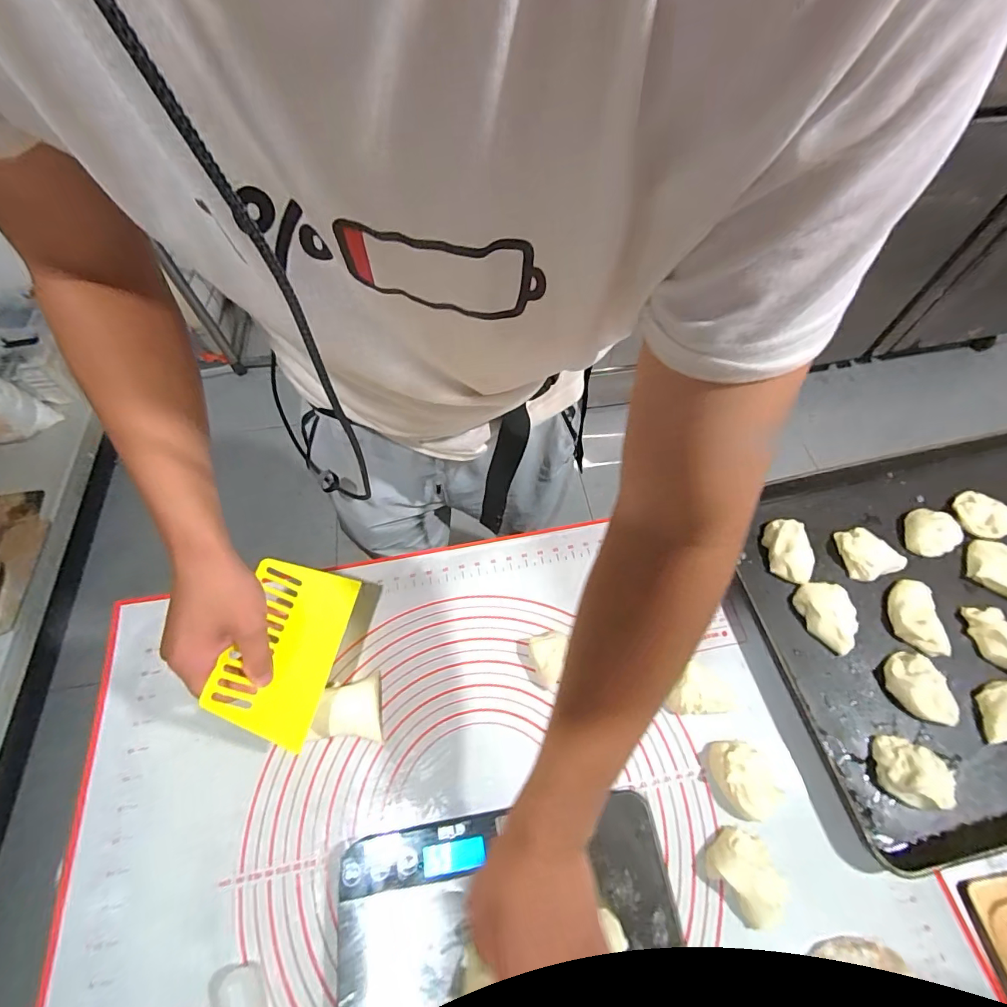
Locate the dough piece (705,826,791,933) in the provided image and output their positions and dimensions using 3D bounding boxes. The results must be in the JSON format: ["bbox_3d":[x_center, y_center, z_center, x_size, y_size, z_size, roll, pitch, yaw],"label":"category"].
[{"bbox_3d":[0.225,0.336,0.424,0.055,0.026,0.066,-33,66,-18],"label":"dough piece"}]

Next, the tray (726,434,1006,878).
[{"bbox_3d":[0.606,0.106,0.553,0.625,0.031,0.416,-12,61,-7],"label":"tray"}]

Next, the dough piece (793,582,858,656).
[{"bbox_3d":[0.381,0.130,0.541,0.056,0.024,0.078,-16,62,-9],"label":"dough piece"}]

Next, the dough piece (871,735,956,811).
[{"bbox_3d":[0.409,0.267,0.464,0.060,0.030,0.058,0,60,-1],"label":"dough piece"}]

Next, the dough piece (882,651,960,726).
[{"bbox_3d":[0.448,0.200,0.500,0.046,0.027,0.076,-21,63,-12],"label":"dough piece"}]

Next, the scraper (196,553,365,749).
[{"bbox_3d":[-0.198,0.130,0.426,0.007,0.104,0.154,-13,53,34],"label":"scraper"}]

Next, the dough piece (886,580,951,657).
[{"bbox_3d":[0.480,0.131,0.543,0.046,0.029,0.084,6,60,2],"label":"dough piece"}]

